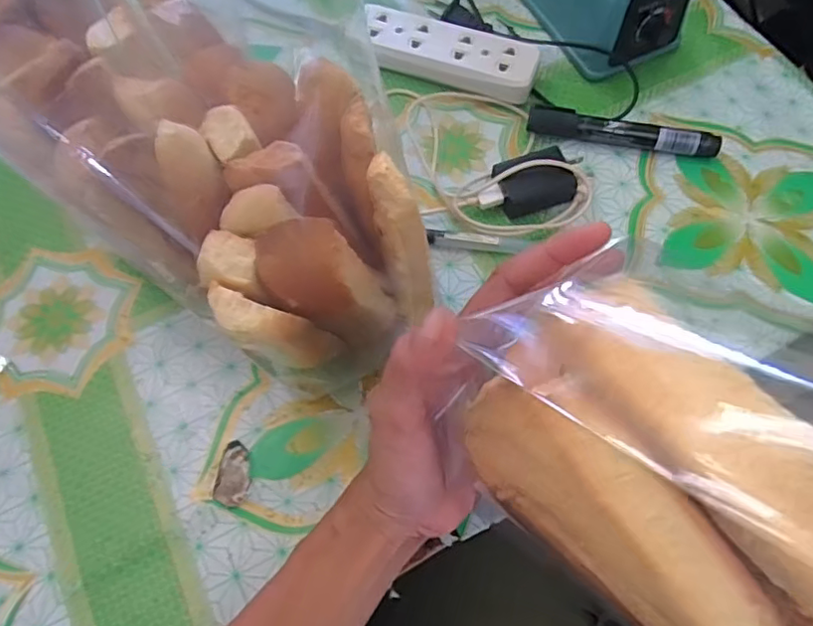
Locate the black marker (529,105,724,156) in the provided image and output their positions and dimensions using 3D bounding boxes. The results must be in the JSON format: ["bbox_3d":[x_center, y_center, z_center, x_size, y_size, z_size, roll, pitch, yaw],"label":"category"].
[{"bbox_3d":[0.151,-0.126,0.412,0.129,0.020,0.017,12,68,4],"label":"black marker"}]

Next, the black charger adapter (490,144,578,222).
[{"bbox_3d":[0.085,-0.089,0.393,0.047,0.023,0.038,-16,69,-7],"label":"black charger adapter"}]

